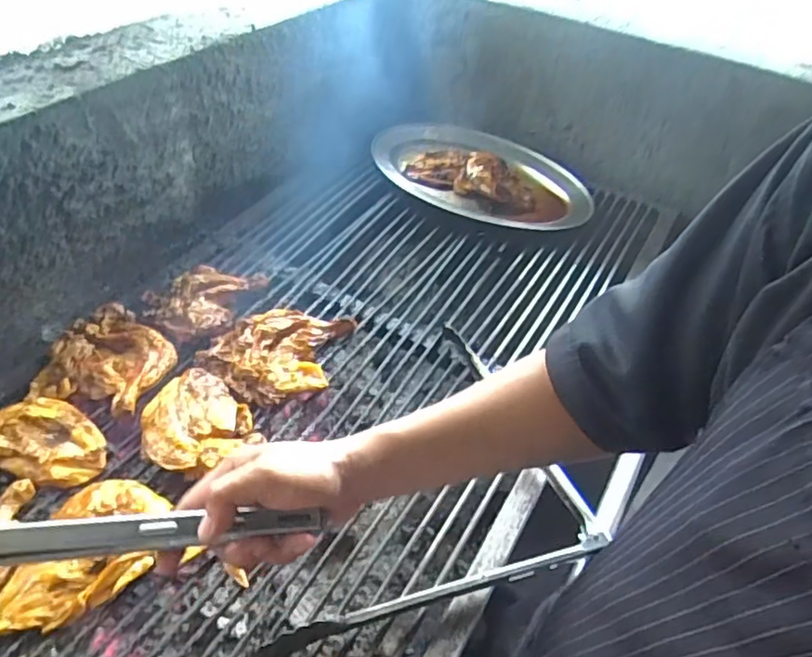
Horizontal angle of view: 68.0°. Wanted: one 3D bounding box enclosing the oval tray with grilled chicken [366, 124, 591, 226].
[{"bbox_3d":[0.123,-0.256,1.007,0.381,0.050,0.241,20,45,13],"label":"oval tray with grilled chicken"}]

